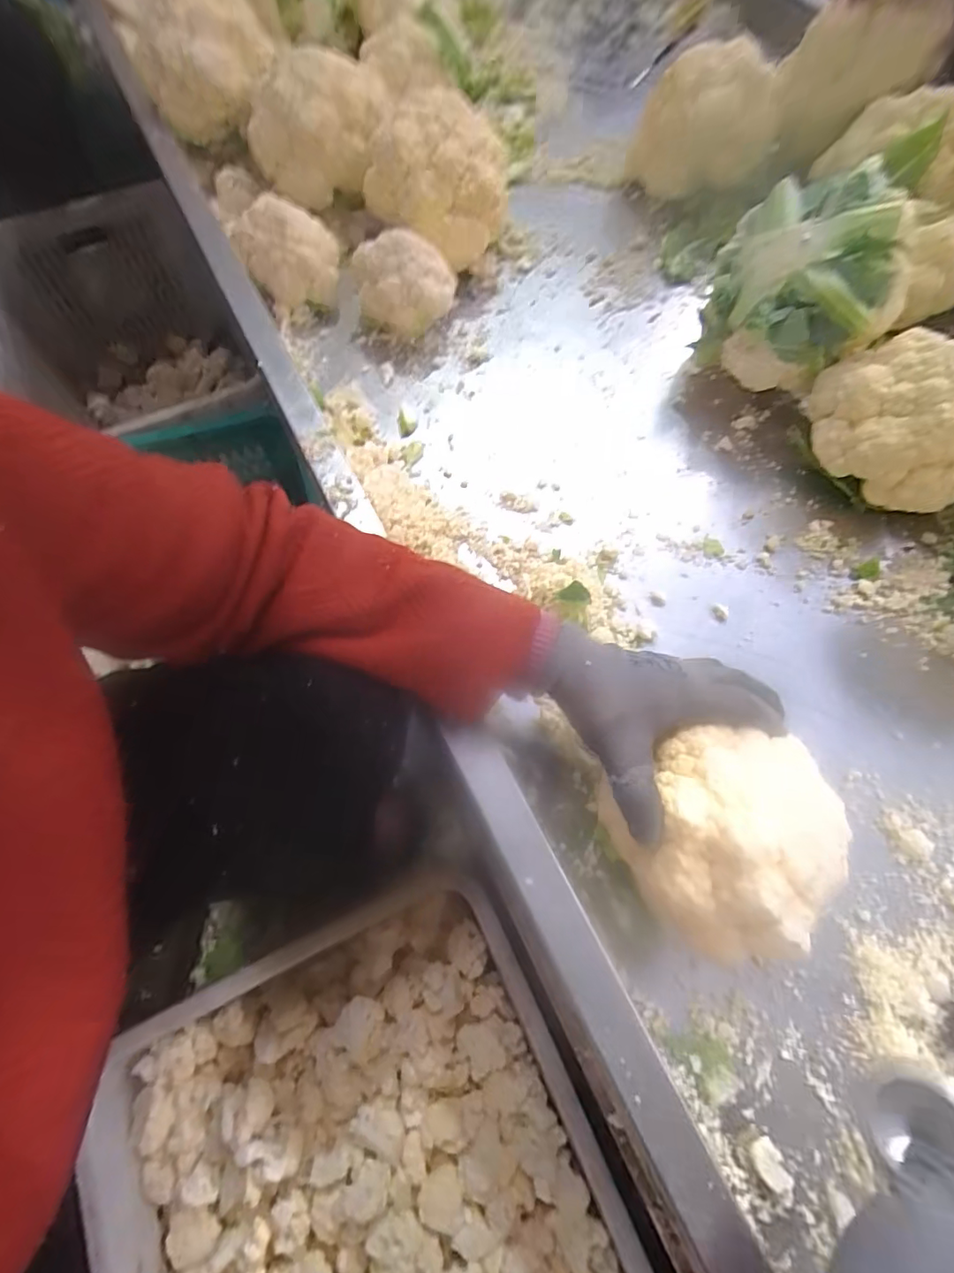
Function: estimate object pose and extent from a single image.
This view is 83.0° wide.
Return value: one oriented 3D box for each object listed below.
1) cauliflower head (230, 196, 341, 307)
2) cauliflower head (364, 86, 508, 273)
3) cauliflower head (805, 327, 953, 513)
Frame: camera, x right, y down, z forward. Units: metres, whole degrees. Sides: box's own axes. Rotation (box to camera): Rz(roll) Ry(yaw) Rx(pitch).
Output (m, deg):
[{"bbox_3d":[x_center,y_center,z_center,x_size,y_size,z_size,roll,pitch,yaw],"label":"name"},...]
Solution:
[{"bbox_3d":[-0.205,-0.420,0.595,0.096,0.067,0.094,1,66,-3],"label":"cauliflower head"},{"bbox_3d":[-0.049,-0.523,0.629,0.165,0.129,0.129,9,66,1],"label":"cauliflower head"},{"bbox_3d":[0.398,-0.204,0.498,0.125,0.095,0.151,1,66,-3],"label":"cauliflower head"}]

